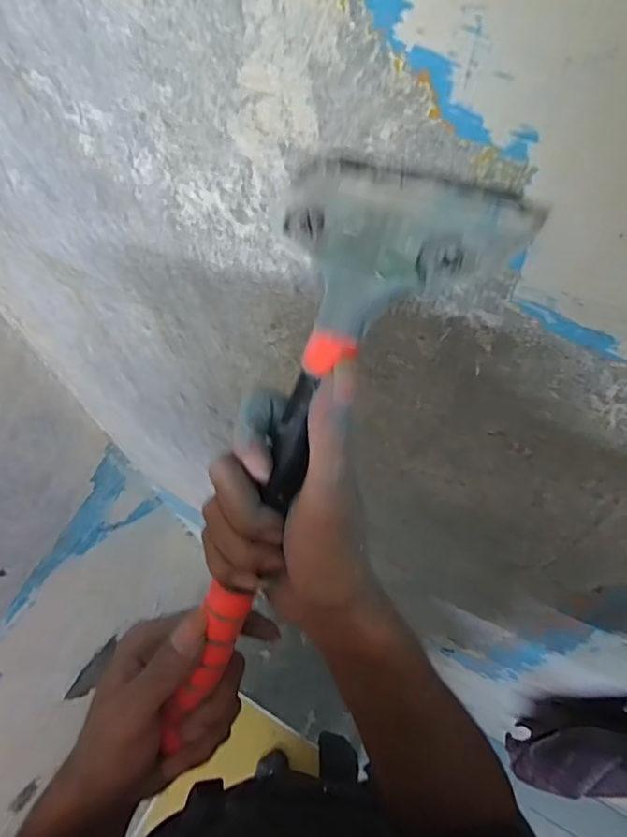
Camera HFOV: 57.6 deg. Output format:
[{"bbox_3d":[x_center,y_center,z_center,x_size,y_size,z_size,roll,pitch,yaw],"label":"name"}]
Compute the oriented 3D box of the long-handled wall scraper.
[{"bbox_3d":[-0.011,0.032,0.266,0.098,0.021,0.292,27,108,17],"label":"long-handled wall scraper"}]

